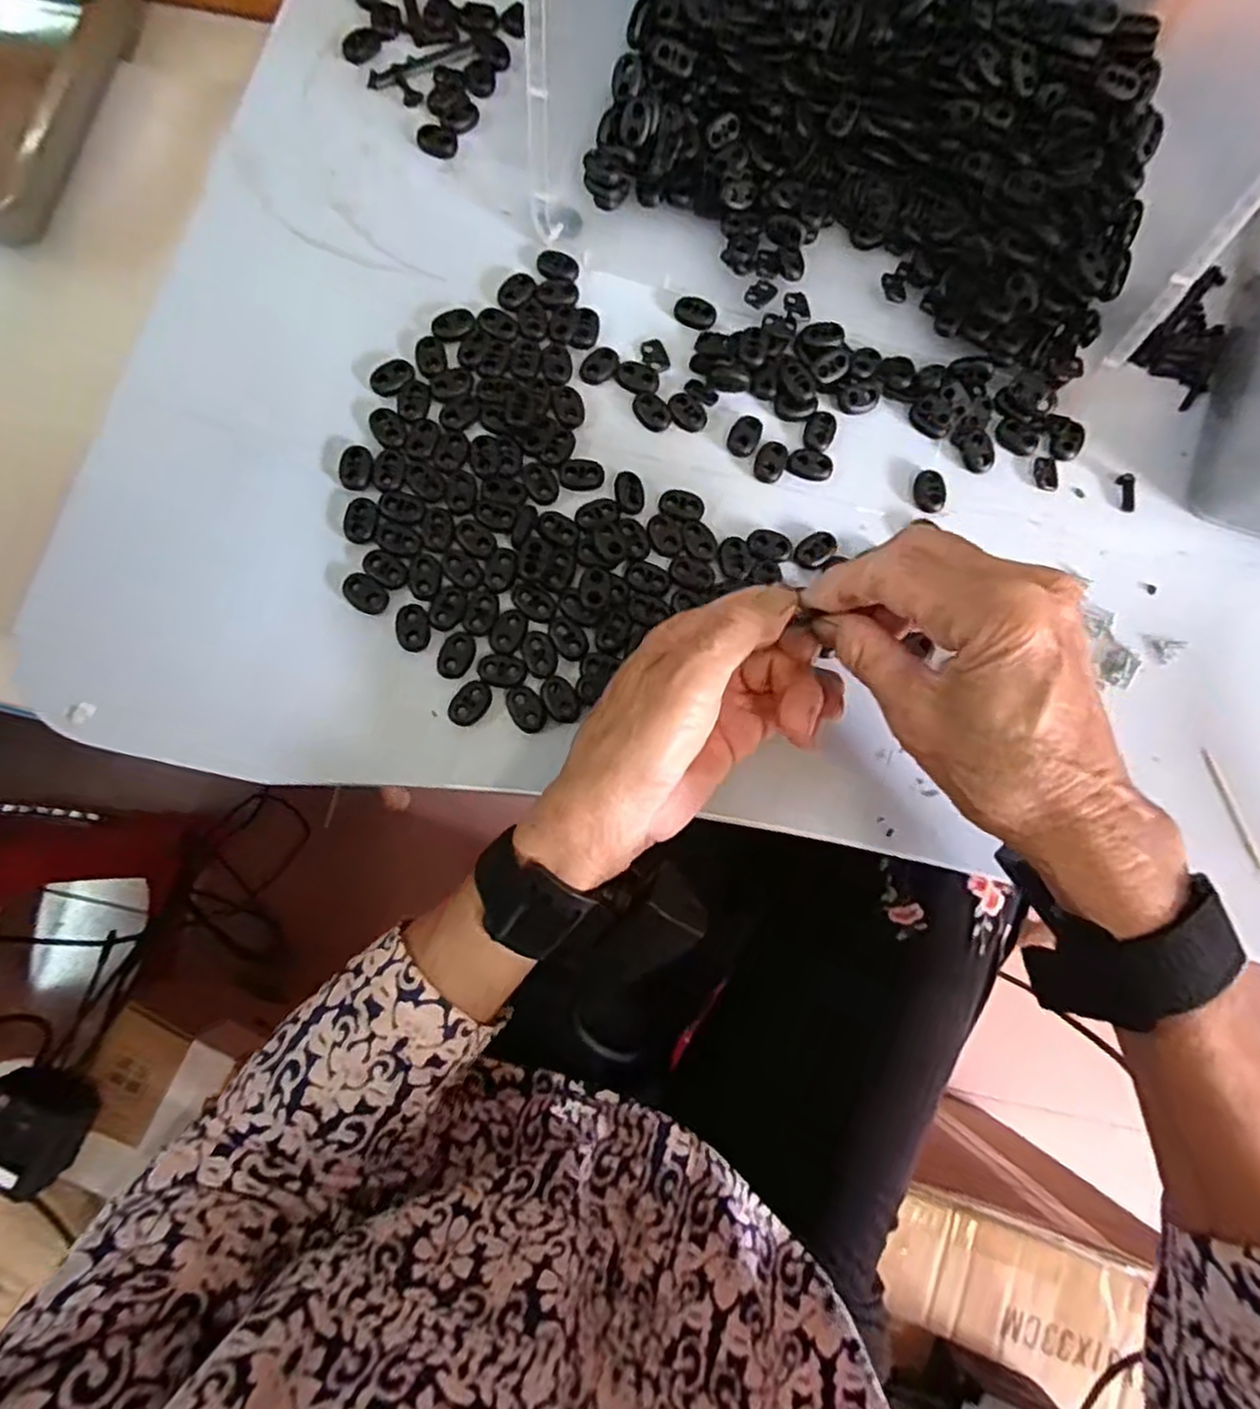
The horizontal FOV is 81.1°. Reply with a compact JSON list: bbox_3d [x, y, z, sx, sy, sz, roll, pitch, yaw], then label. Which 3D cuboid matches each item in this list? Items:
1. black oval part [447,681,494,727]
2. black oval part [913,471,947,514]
[{"bbox_3d":[-0.072,-0.001,0.331,0.014,0.004,0.022,36,80,6],"label":"black oval part"},{"bbox_3d":[0.148,-0.105,0.363,0.015,0.004,0.020,9,79,1],"label":"black oval part"}]

